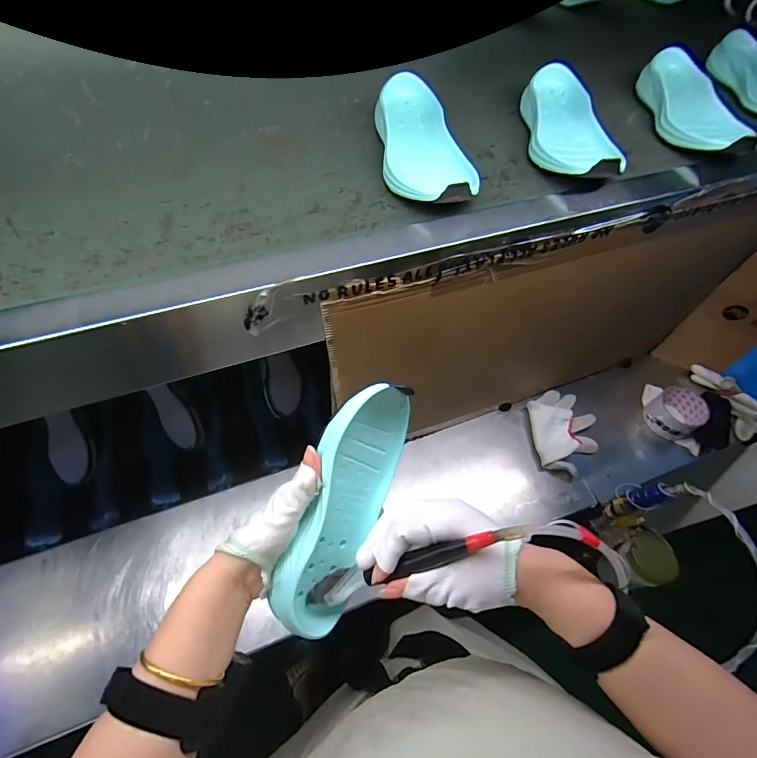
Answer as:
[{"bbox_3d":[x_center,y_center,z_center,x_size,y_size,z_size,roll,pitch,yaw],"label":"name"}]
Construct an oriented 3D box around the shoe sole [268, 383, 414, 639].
[{"bbox_3d":[-0.022,0.104,0.346,0.029,0.081,0.204,12,80,44],"label":"shoe sole"}]

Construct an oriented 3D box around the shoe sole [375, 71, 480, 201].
[{"bbox_3d":[0.043,-0.251,0.433,0.083,0.046,0.198,-11,60,-10],"label":"shoe sole"}]

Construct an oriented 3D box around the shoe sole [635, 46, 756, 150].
[{"bbox_3d":[0.396,-0.342,0.509,0.083,0.047,0.210,3,59,-1],"label":"shoe sole"}]

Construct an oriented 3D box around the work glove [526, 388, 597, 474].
[{"bbox_3d":[0.336,0.092,0.727,0.112,0.047,0.160,-1,59,-4],"label":"work glove"}]

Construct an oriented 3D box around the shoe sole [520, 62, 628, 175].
[{"bbox_3d":[0.219,-0.300,0.476,0.096,0.039,0.201,6,59,0],"label":"shoe sole"}]

